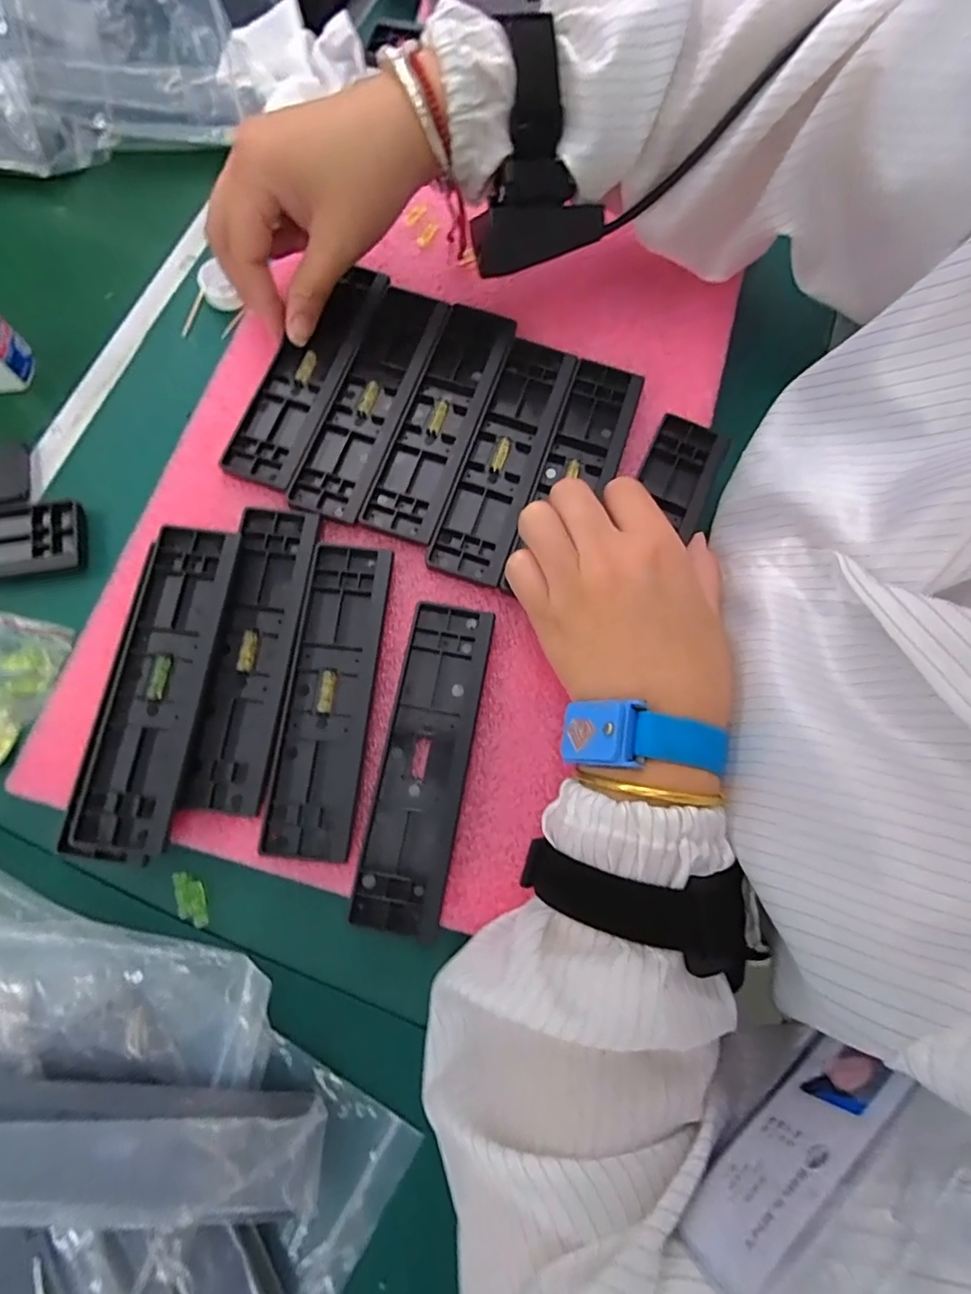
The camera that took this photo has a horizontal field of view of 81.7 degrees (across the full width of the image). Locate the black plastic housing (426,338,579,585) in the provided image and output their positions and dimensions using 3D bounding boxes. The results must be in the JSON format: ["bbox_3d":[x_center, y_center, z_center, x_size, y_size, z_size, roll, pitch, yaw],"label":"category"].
[{"bbox_3d":[0.012,-0.112,0.327,0.045,0.007,0.157,19,75,3],"label":"black plastic housing"}]

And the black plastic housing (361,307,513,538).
[{"bbox_3d":[-0.025,-0.137,0.330,0.042,0.004,0.156,19,75,3],"label":"black plastic housing"}]

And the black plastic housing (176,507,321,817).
[{"bbox_3d":[-0.119,0.002,0.288,0.041,0.009,0.158,4,75,-1],"label":"black plastic housing"}]

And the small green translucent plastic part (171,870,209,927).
[{"bbox_3d":[-0.146,0.124,0.277,0.013,0.007,0.028,-21,77,-7],"label":"small green translucent plastic part"}]

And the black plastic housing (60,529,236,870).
[{"bbox_3d":[-0.163,0.018,0.279,0.045,0.017,0.163,5,75,0],"label":"black plastic housing"}]

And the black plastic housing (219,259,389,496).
[{"bbox_3d":[-0.102,-0.165,0.334,0.043,0.007,0.156,22,76,7],"label":"black plastic housing"}]

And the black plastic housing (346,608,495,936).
[{"bbox_3d":[-0.029,0.054,0.278,0.043,0.009,0.157,10,75,1],"label":"black plastic housing"}]

